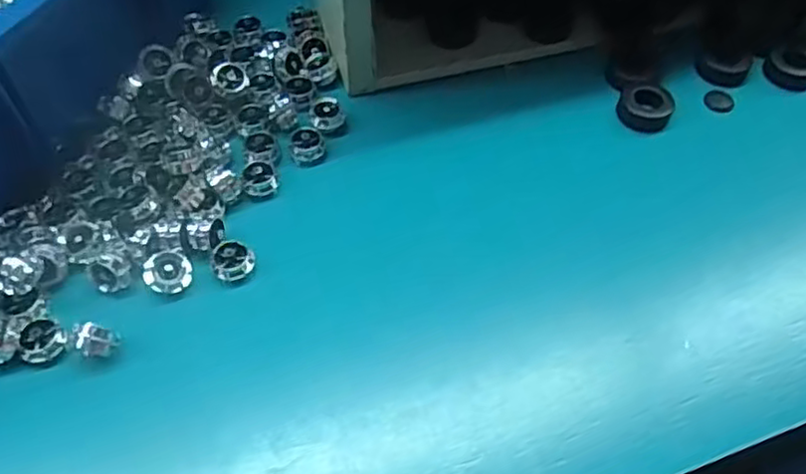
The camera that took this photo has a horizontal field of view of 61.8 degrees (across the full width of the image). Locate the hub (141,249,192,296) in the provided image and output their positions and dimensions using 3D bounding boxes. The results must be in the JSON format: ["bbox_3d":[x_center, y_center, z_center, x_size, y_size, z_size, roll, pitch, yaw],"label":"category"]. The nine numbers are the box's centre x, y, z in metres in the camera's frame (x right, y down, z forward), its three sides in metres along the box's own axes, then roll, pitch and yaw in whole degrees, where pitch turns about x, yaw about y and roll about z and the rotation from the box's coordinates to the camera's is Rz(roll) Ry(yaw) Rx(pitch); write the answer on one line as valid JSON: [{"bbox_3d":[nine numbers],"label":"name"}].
[{"bbox_3d":[-0.136,0.021,0.388,0.025,0.011,0.025,-15,82,-19],"label":"hub"}]

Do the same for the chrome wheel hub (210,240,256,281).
[{"bbox_3d":[-0.100,0.015,0.397,0.024,0.015,0.022,0,56,0],"label":"chrome wheel hub"}]

